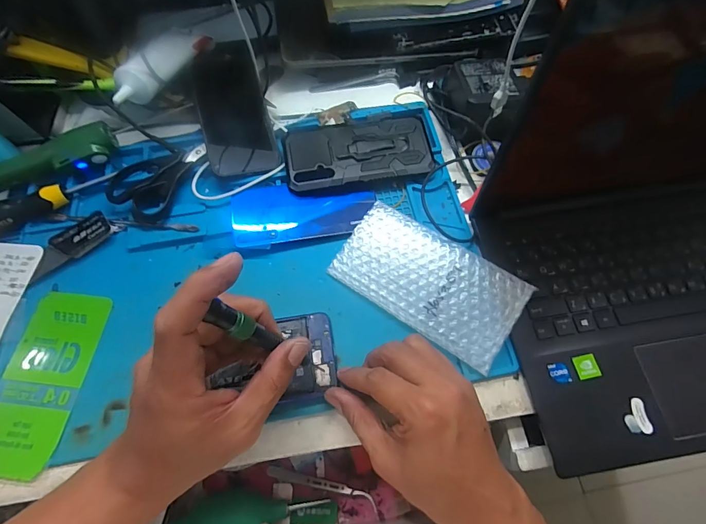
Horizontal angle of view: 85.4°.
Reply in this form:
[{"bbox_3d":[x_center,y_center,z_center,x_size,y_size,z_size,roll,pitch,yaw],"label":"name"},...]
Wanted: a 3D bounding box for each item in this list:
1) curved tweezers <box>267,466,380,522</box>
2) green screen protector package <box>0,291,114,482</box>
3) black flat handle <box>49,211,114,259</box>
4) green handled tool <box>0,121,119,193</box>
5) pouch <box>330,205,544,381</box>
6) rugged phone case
[{"bbox_3d":[-0.029,0.226,0.383,0.118,0.012,0.018,17,67,9],"label":"curved tweezers"},{"bbox_3d":[-0.270,0.101,0.334,0.072,0.008,0.153,8,69,4],"label":"green screen protector package"},{"bbox_3d":[-0.271,-0.027,0.385,0.054,0.008,0.032,-41,73,-13],"label":"black flat handle"},{"bbox_3d":[-0.320,-0.107,0.401,0.132,0.027,0.030,-22,70,-7],"label":"green handled tool"},{"bbox_3d":[0.070,0.015,0.351,0.168,0.011,0.089,33,73,13],"label":"pouch"},{"bbox_3d":[0.007,-0.118,0.411,0.153,0.010,0.075,-9,69,-2],"label":"rugged phone case"}]

